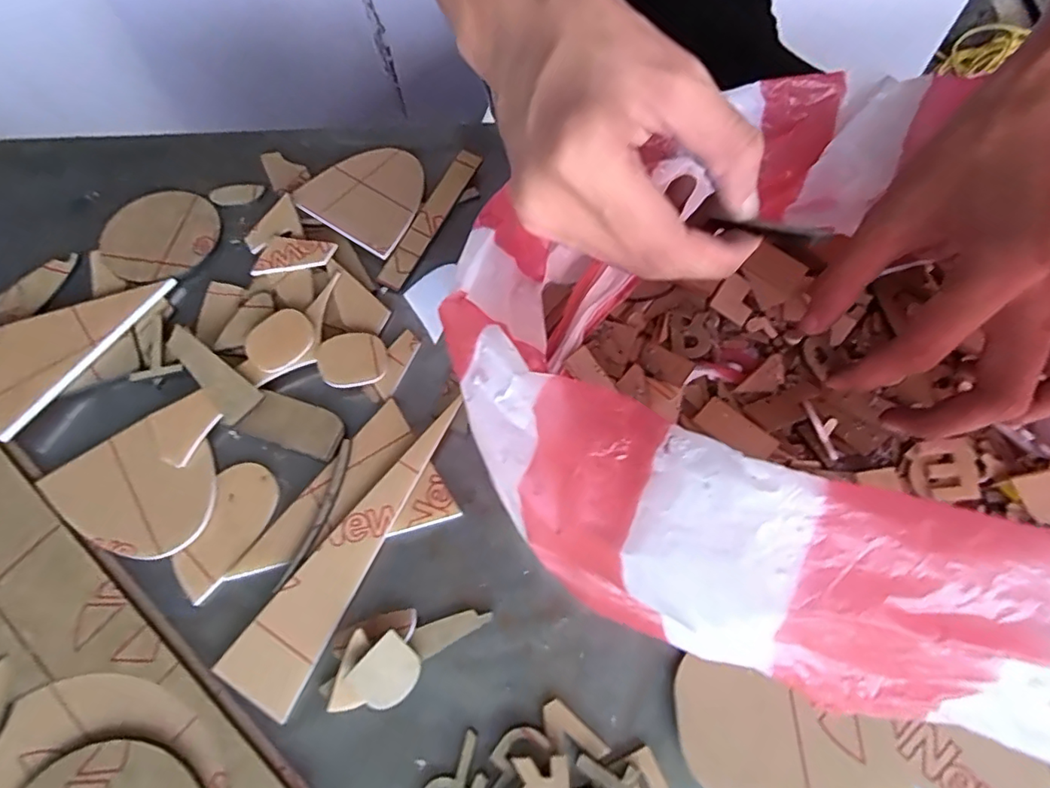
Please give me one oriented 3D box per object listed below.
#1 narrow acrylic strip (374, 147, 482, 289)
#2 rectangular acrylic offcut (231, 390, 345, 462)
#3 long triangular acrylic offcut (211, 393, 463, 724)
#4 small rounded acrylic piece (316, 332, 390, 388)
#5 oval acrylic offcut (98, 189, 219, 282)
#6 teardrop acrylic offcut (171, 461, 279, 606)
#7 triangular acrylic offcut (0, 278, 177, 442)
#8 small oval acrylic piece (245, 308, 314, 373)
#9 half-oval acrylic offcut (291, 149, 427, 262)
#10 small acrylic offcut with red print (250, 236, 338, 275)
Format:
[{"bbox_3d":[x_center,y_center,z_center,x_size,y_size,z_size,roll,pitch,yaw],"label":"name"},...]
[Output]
[{"bbox_3d":[-0.060,-0.113,0.351,0.017,0.004,0.110,29,73,-2],"label":"narrow acrylic strip"},{"bbox_3d":[-0.125,0.016,0.298,0.055,0.004,0.027,18,67,9],"label":"rectangular acrylic offcut"},{"bbox_3d":[-0.091,0.070,0.277,0.038,0.007,0.164,24,70,11],"label":"long triangular acrylic offcut"},{"bbox_3d":[-0.097,-0.020,0.312,0.036,0.004,0.034,3,67,-6],"label":"small rounded acrylic piece"},{"bbox_3d":[-0.231,-0.101,0.350,0.071,0.005,0.068,40,74,17],"label":"oval acrylic offcut"},{"bbox_3d":[-0.154,0.068,0.282,0.034,0.004,0.068,21,69,10],"label":"teardrop acrylic offcut"},{"bbox_3d":[-0.272,-0.037,0.320,0.064,0.009,0.114,31,71,14],"label":"triangular acrylic offcut"},{"bbox_3d":[-0.139,-0.031,0.312,0.032,0.004,0.037,40,79,11],"label":"small oval acrylic piece"},{"bbox_3d":[-0.098,-0.131,0.358,0.079,0.007,0.074,33,72,14],"label":"half-oval acrylic offcut"},{"bbox_3d":[-0.139,-0.085,0.336,0.047,0.008,0.025,-2,67,1],"label":"small acrylic offcut with red print"}]

